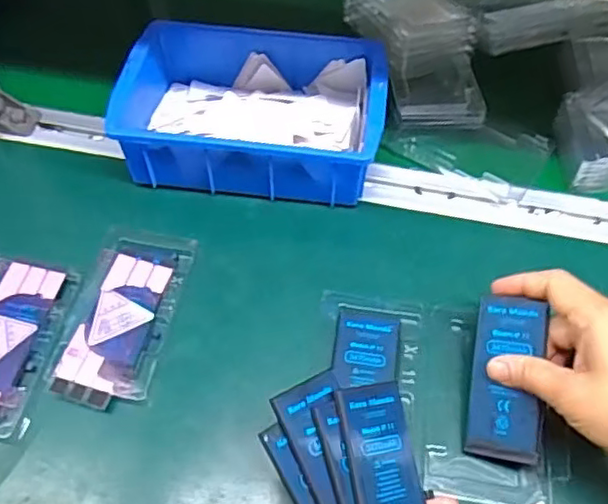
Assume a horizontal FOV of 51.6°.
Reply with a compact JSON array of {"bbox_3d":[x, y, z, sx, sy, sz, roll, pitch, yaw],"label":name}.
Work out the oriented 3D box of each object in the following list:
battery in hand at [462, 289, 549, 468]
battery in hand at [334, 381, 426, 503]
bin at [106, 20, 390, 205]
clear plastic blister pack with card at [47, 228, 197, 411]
[{"bbox_3d":[0.127,0.080,0.392,0.045,0.008,0.098,4,80,31],"label":"battery in hand"},{"bbox_3d":[0.045,0.122,0.346,0.041,0.004,0.096,-4,72,-26],"label":"battery in hand"},{"bbox_3d":[-0.040,-0.117,0.512,0.201,0.060,0.141,6,59,4],"label":"bin"},{"bbox_3d":[-0.126,0.043,0.446,0.069,0.007,0.134,9,60,6],"label":"clear plastic blister pack with card"}]

